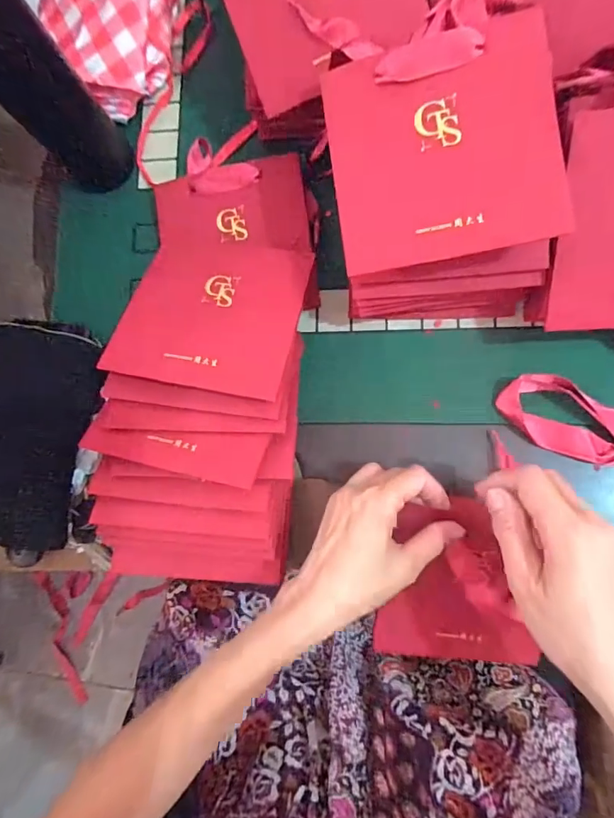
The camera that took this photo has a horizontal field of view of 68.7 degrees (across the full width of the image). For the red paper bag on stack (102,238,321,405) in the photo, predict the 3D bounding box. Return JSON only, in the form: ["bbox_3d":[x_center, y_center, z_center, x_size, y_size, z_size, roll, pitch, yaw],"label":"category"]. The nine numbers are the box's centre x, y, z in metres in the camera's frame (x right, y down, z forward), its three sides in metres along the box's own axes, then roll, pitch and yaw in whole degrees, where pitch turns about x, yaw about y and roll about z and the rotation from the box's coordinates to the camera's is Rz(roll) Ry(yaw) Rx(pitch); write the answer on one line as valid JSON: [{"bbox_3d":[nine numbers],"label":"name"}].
[{"bbox_3d":[-0.074,-0.083,0.365,0.134,0.011,0.144,10,65,6],"label":"red paper bag on stack"}]

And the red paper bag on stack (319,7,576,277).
[{"bbox_3d":[0.087,-0.168,0.289,0.139,0.007,0.138,-8,92,12],"label":"red paper bag on stack"}]

